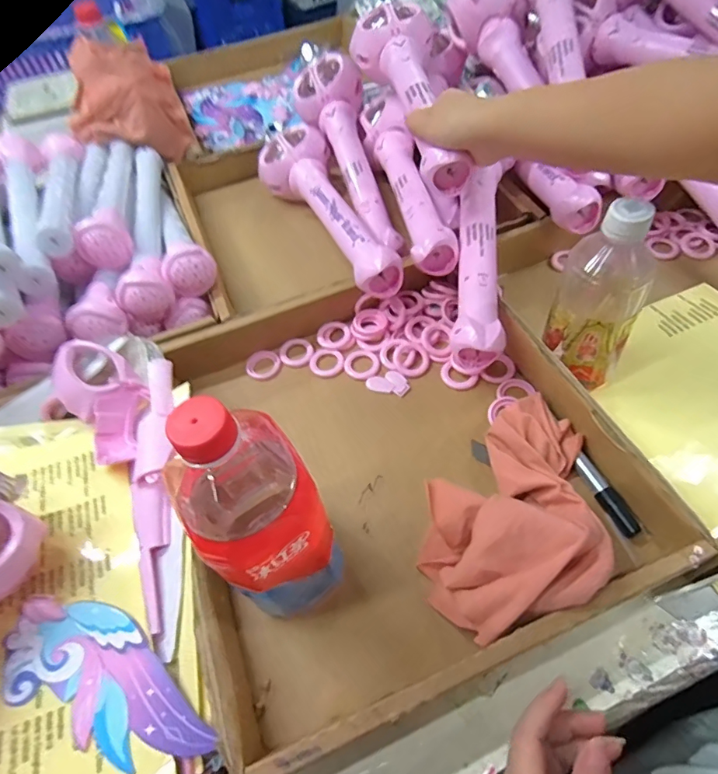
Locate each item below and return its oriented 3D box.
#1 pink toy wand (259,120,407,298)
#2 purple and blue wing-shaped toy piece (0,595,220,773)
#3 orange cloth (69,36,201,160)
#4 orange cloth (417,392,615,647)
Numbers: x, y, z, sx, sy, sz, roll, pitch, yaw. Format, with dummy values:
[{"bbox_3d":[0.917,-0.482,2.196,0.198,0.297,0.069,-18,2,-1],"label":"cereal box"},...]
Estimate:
[{"bbox_3d":[-0.047,-0.216,0.595,0.096,0.079,0.339,-19,57,-7],"label":"pink toy wand"},{"bbox_3d":[-0.171,0.198,0.325,0.162,0.007,0.070,20,53,13],"label":"purple and blue wing-shaped toy piece"},{"bbox_3d":[-0.330,-0.397,0.670,0.152,0.127,0.091,-13,56,-3],"label":"orange cloth"},{"bbox_3d":[0.119,0.085,0.375,0.121,0.071,0.201,6,57,9],"label":"orange cloth"}]

